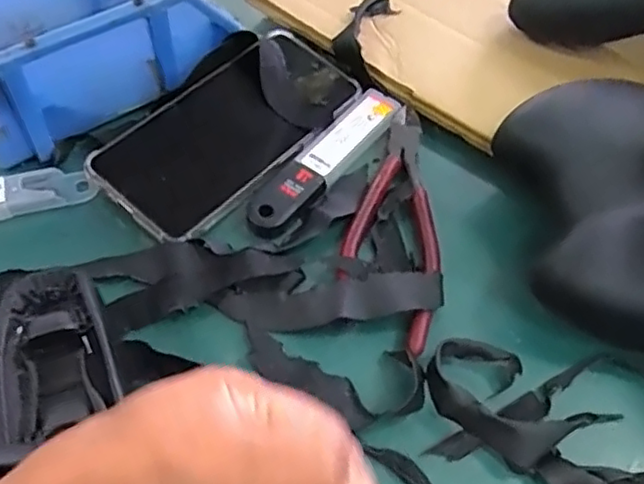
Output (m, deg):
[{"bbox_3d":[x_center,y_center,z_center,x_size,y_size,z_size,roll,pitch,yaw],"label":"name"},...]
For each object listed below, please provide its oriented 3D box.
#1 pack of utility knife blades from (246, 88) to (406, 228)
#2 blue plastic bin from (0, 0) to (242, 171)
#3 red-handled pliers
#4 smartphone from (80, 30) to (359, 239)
[{"bbox_3d":[0.004,-0.051,0.389,0.028,0.008,0.126,34,61,20],"label":"pack of utility knife blades"},{"bbox_3d":[-0.154,-0.133,0.400,0.166,0.072,0.124,-30,61,-21],"label":"blue plastic bin"},{"bbox_3d":[0.043,-0.017,0.367,0.051,0.010,0.165,11,55,6],"label":"red-handled pliers"},{"bbox_3d":[-0.053,-0.072,0.389,0.079,0.012,0.163,38,64,17],"label":"smartphone"}]

